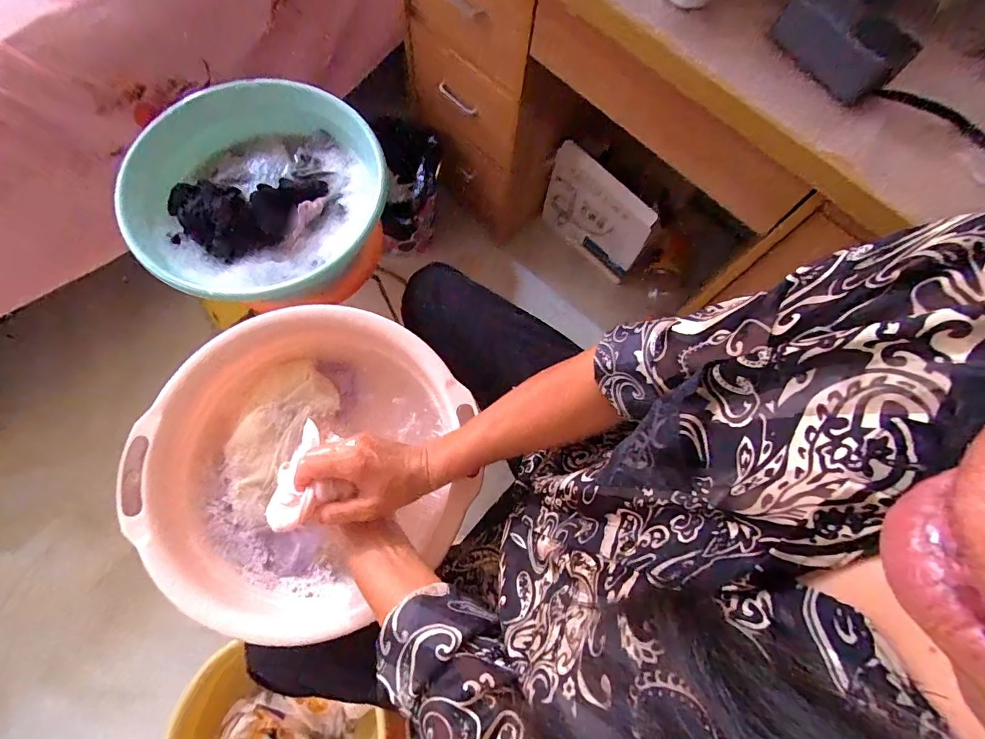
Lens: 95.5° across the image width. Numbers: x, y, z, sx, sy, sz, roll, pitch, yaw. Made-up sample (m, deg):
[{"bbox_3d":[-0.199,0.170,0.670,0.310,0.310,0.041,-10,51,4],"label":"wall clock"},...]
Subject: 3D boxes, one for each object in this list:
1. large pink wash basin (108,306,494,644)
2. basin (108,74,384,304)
[{"bbox_3d":[-0.207,0.110,0.532,0.362,0.101,0.334,1,69,-2],"label":"large pink wash basin"},{"bbox_3d":[-0.337,-0.249,0.671,0.350,0.126,0.313,-40,76,-15],"label":"basin"}]

